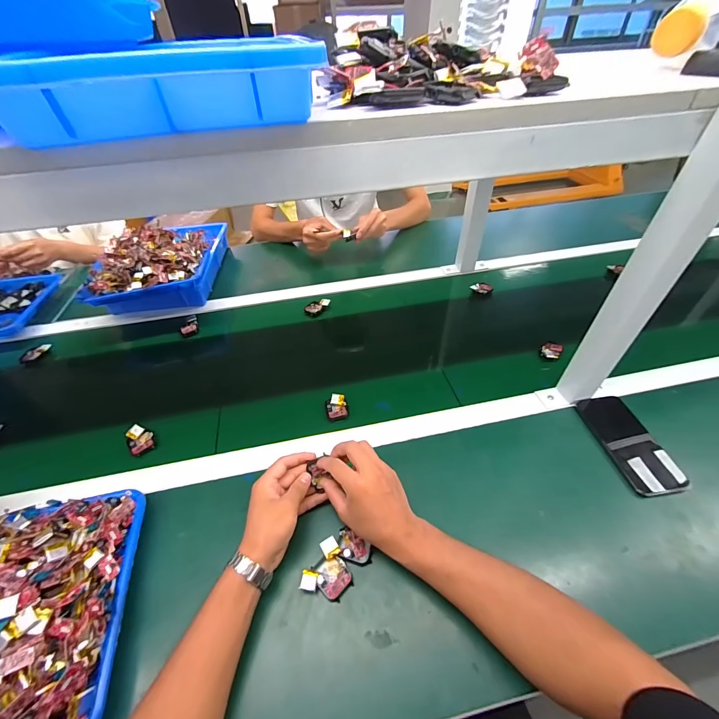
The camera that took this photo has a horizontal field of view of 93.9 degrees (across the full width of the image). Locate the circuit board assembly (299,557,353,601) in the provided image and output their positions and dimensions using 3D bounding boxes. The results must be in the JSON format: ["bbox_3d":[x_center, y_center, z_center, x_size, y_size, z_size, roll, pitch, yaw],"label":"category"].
[{"bbox_3d":[-0.037,0.261,0.404,0.056,0.015,0.042,10,47,12],"label":"circuit board assembly"}]

